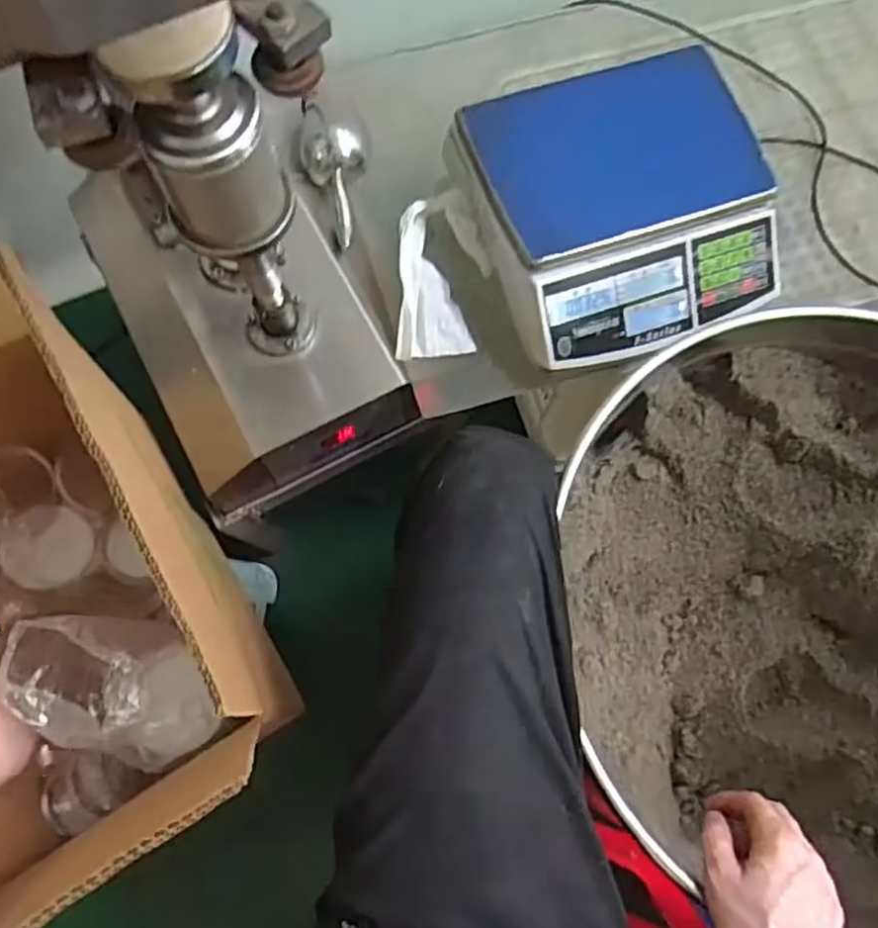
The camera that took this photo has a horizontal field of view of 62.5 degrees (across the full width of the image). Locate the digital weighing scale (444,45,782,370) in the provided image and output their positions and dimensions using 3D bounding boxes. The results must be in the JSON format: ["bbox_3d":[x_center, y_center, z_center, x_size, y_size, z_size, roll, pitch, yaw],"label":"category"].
[{"bbox_3d":[0.182,-0.259,0.742,0.282,0.095,0.266,-18,75,-7],"label":"digital weighing scale"}]

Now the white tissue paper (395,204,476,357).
[{"bbox_3d":[-0.016,-0.196,0.782,0.081,0.066,0.173,-8,73,-5],"label":"white tissue paper"}]

